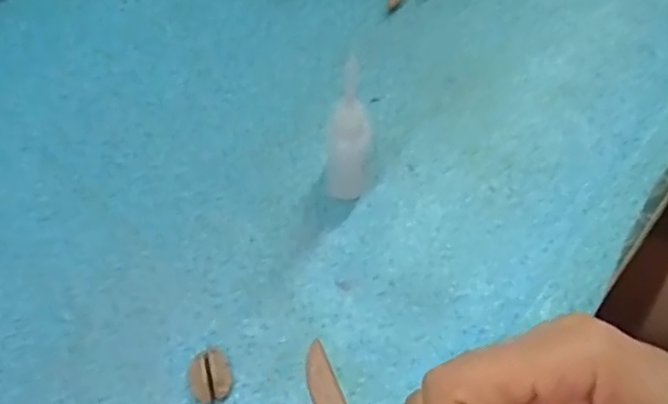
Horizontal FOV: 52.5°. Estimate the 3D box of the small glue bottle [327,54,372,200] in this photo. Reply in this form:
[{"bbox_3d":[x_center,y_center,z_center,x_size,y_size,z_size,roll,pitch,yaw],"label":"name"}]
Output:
[{"bbox_3d":[0.008,-0.031,0.335,0.020,0.092,0.023,0,63,0],"label":"small glue bottle"}]

